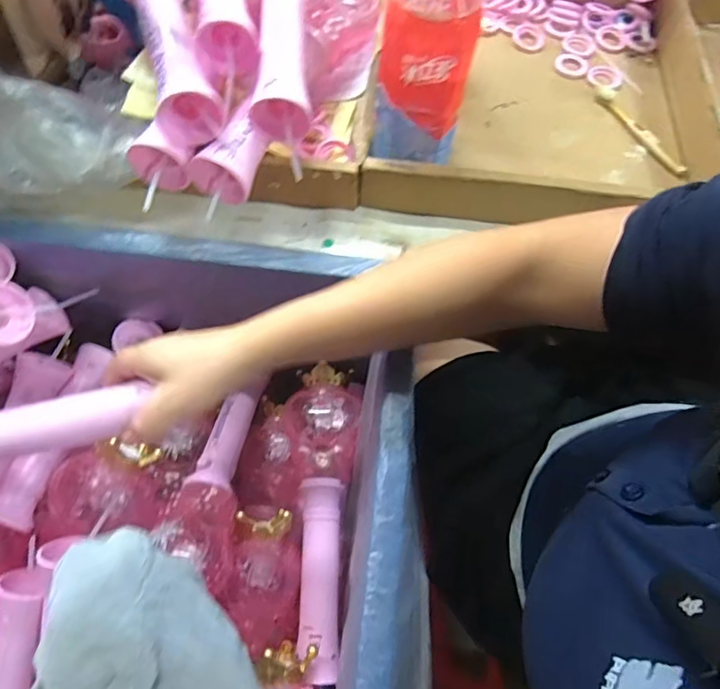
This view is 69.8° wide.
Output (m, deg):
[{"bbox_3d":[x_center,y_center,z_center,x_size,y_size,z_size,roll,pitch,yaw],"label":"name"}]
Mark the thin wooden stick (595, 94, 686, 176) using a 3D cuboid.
[{"bbox_3d":[0.303,-0.229,0.559,0.013,0.008,0.137,-23,68,-13],"label":"thin wooden stick"}]

